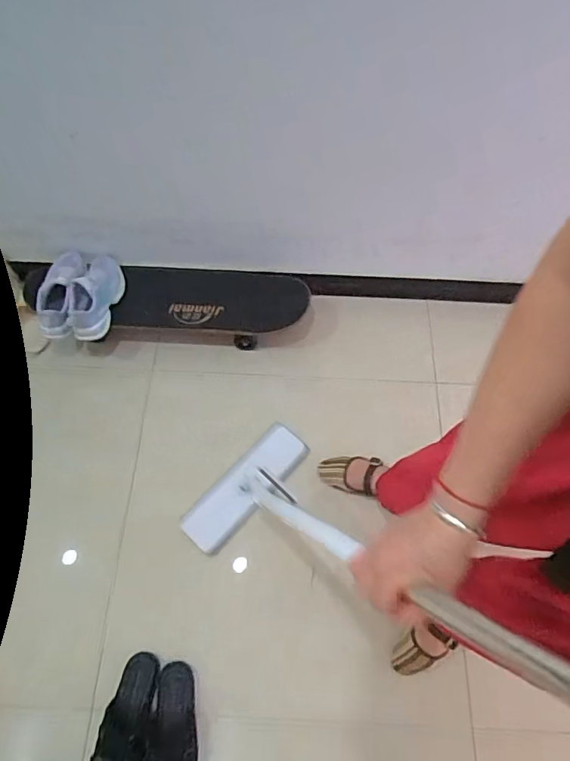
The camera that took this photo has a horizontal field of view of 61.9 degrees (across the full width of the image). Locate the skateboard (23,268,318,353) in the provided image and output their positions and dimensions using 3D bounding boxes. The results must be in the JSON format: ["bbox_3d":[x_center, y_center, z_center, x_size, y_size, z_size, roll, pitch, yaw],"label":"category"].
[{"bbox_3d":[-0.314,-0.209,1.336,0.776,0.132,0.218,2,65,-1],"label":"skateboard"}]

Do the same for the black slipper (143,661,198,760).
[{"bbox_3d":[-0.222,0.714,0.961,0.097,0.055,0.238,6,65,1],"label":"black slipper"}]

